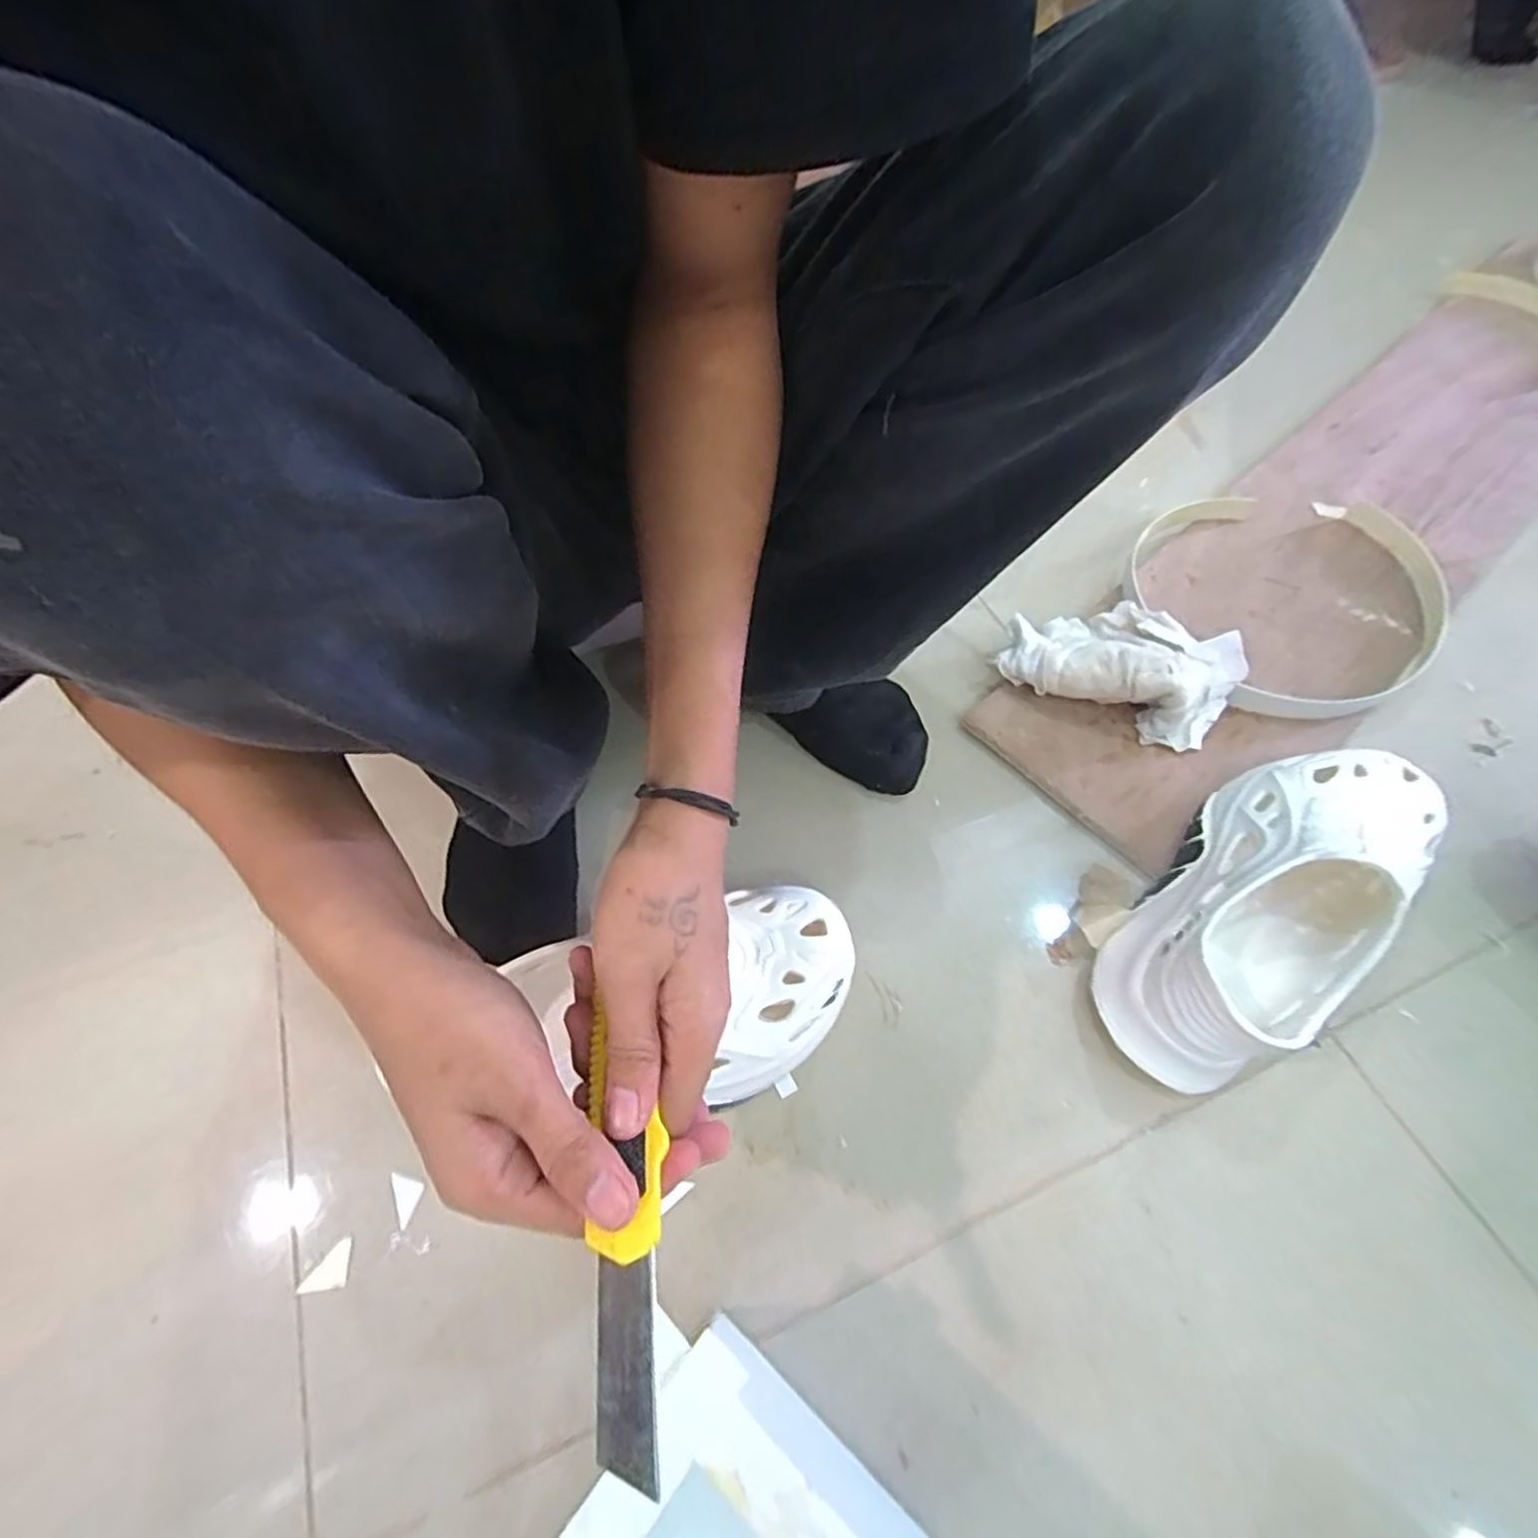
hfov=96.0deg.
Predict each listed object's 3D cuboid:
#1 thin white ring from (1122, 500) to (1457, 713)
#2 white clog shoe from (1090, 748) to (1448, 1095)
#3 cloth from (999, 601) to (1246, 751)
[{"bbox_3d":[0.435,-0.153,0.586,0.261,0.032,0.249,-1,60,1],"label":"thin white ring"},{"bbox_3d":[0.303,0.075,0.423,0.258,0.092,0.109,-34,64,-17],"label":"white clog shoe"},{"bbox_3d":[0.272,-0.088,0.538,0.165,0.053,0.105,23,63,15],"label":"cloth"}]

